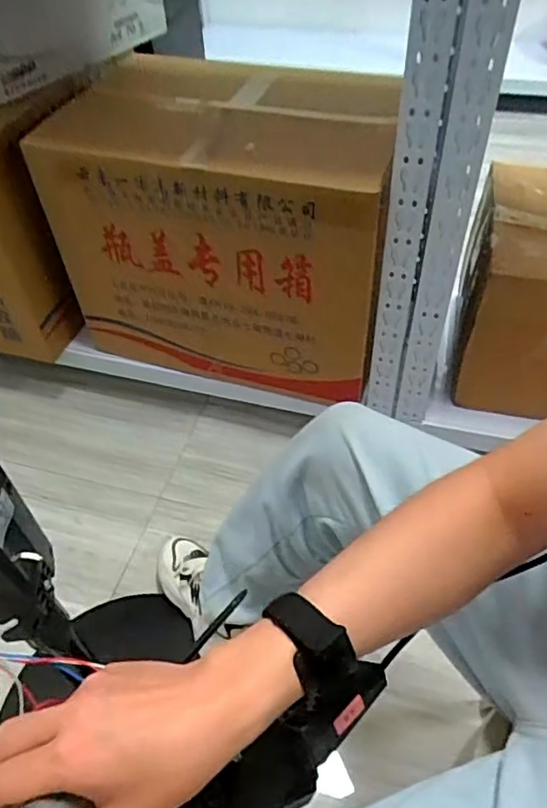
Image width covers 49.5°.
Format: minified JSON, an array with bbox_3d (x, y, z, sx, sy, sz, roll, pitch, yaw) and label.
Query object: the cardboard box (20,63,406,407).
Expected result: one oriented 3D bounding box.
[{"bbox_3d":[-0.076,-0.333,1.112,0.614,0.463,0.373,14,50,16],"label":"cardboard box"}]

